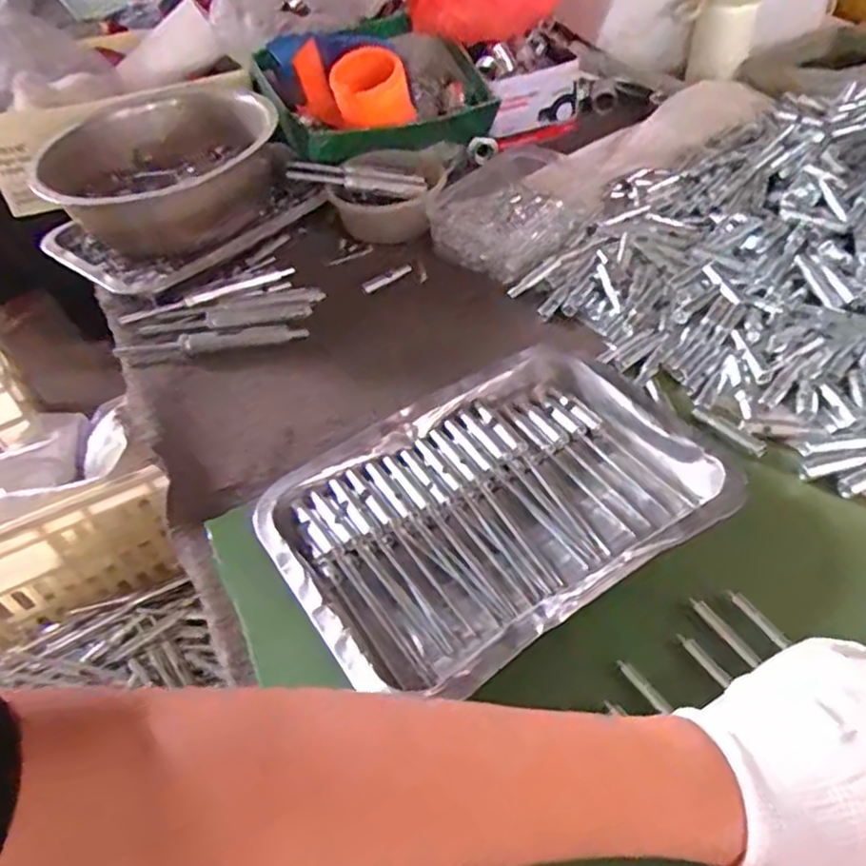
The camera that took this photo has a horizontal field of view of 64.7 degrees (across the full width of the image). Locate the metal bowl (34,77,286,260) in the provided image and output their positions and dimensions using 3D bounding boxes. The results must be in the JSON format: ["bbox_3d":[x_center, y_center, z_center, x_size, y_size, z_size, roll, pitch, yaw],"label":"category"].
[{"bbox_3d":[-0.253,-0.245,0.656,0.210,0.084,0.221,-21,49,-13],"label":"metal bowl"}]

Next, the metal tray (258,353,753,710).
[{"bbox_3d":[0.036,0.045,0.418,0.249,0.035,0.178,-29,51,-19],"label":"metal tray"}]

